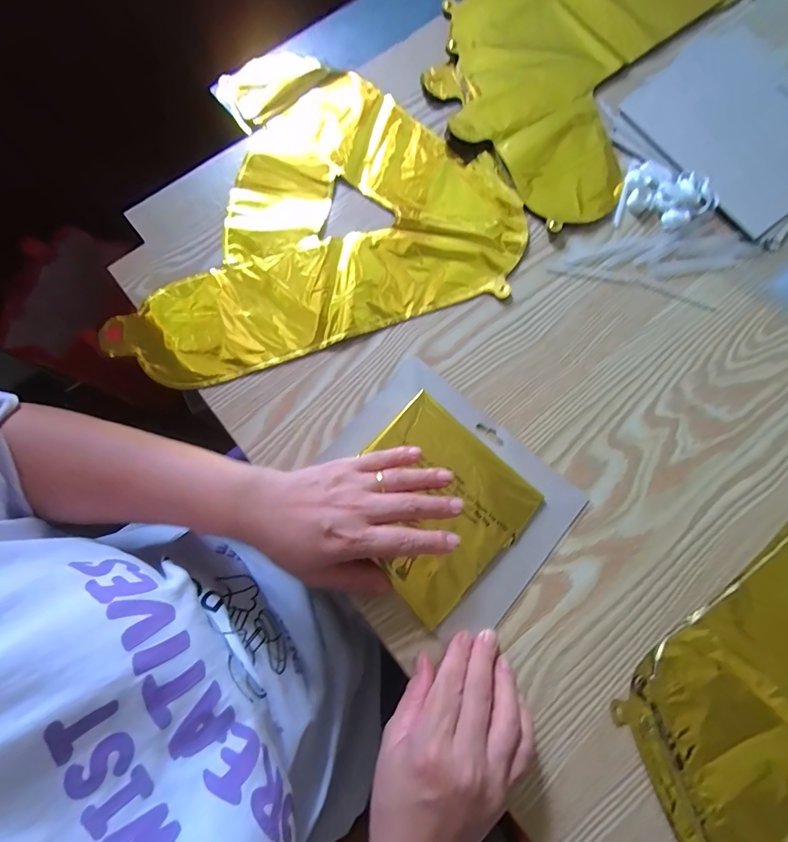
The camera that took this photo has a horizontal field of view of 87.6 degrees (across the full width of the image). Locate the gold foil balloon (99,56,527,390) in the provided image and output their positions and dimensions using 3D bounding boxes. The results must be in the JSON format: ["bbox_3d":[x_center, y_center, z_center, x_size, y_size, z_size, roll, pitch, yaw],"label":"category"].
[{"bbox_3d":[-0.093,-0.234,0.403,0.375,0.007,0.345,-18,78,-5],"label":"gold foil balloon"}]

